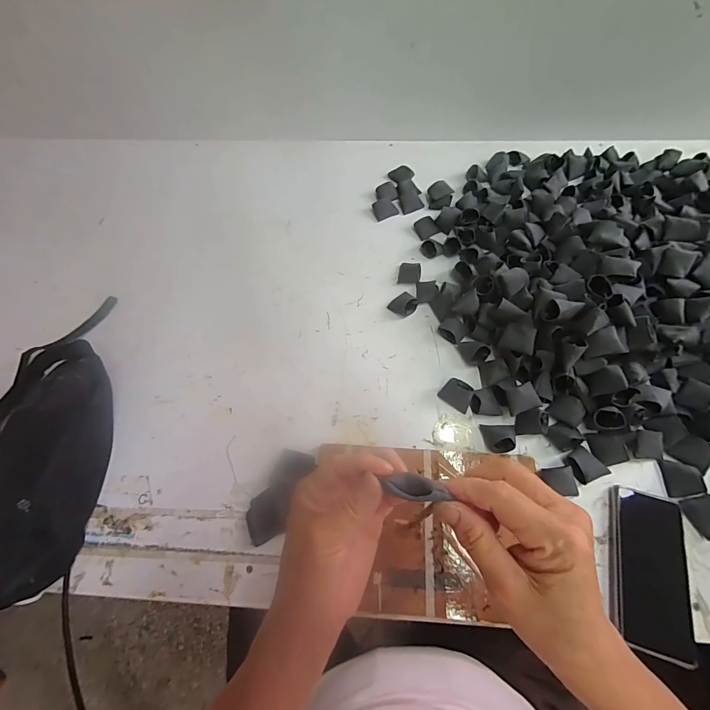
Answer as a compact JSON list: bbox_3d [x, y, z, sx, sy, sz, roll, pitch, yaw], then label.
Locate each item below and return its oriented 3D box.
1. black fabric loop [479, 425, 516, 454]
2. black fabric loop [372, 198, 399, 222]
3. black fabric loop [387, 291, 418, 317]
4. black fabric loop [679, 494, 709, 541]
[{"bbox_3d":[0.188,0.108,0.466,0.041,0.028,0.035,5,62,4],"label":"black fabric loop"},{"bbox_3d":[0.058,-0.277,0.680,0.045,0.014,0.039,-17,63,-7],"label":"black fabric loop"},{"bbox_3d":[0.080,-0.083,0.577,0.038,0.013,0.042,38,69,19],"label":"black fabric loop"},{"bbox_3d":[0.411,0.188,0.419,0.031,0.023,0.043,-20,63,-9],"label":"black fabric loop"}]

